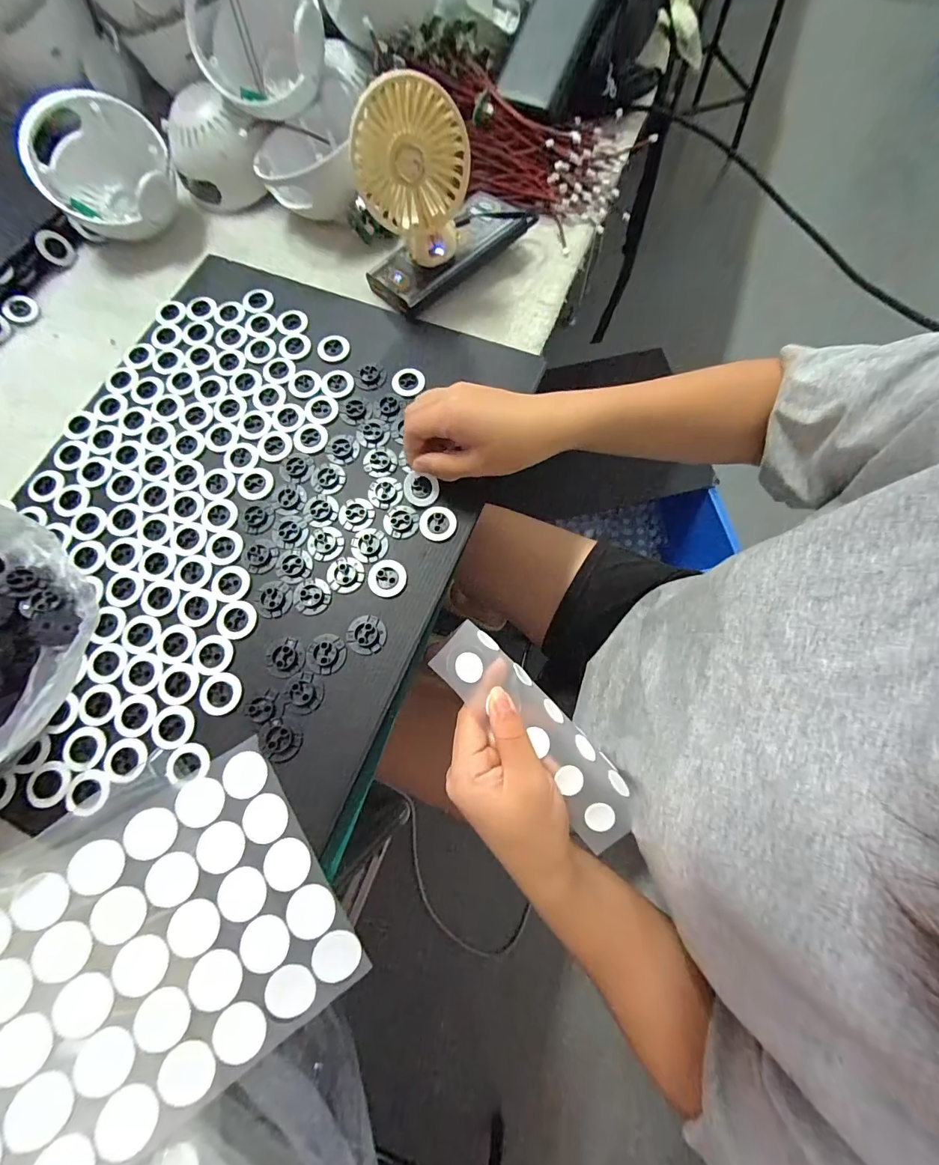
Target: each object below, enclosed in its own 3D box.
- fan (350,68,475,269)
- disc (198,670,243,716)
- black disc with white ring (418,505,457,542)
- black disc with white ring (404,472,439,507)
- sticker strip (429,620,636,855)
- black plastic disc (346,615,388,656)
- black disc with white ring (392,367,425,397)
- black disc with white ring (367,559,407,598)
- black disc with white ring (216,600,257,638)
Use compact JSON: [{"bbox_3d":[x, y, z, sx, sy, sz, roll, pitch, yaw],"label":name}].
[{"bbox_3d":[-0.044,-0.319,0.365,0.090,0.134,0.045,-7,73,0],"label":"fan"},{"bbox_3d":[-0.172,0.076,0.302,0.028,0.004,0.028,0,72,0],"label":"disc"},{"bbox_3d":[-0.025,-0.046,0.341,0.029,0.004,0.028,0,72,0],"label":"black disc with white ring"},{"bbox_3d":[-0.038,-0.072,0.348,0.027,0.009,0.022,9,91,-7],"label":"black disc with white ring"},{"bbox_3d":[0.043,0.091,0.274,0.158,0.016,0.048,47,50,-1],"label":"sticker strip"},{"bbox_3d":[-0.074,0.037,0.315,0.027,0.004,0.028,0,72,0],"label":"black plastic disc"},{"bbox_3d":[-0.054,-0.177,0.384,0.028,0.005,0.030,0,72,0],"label":"black disc with white ring"},{"bbox_3d":[-0.062,-0.004,0.328,0.028,0.004,0.029,0,72,0],"label":"black disc with white ring"},{"bbox_3d":[-0.169,0.026,0.319,0.027,0.004,0.028,0,72,0],"label":"black disc with white ring"}]

